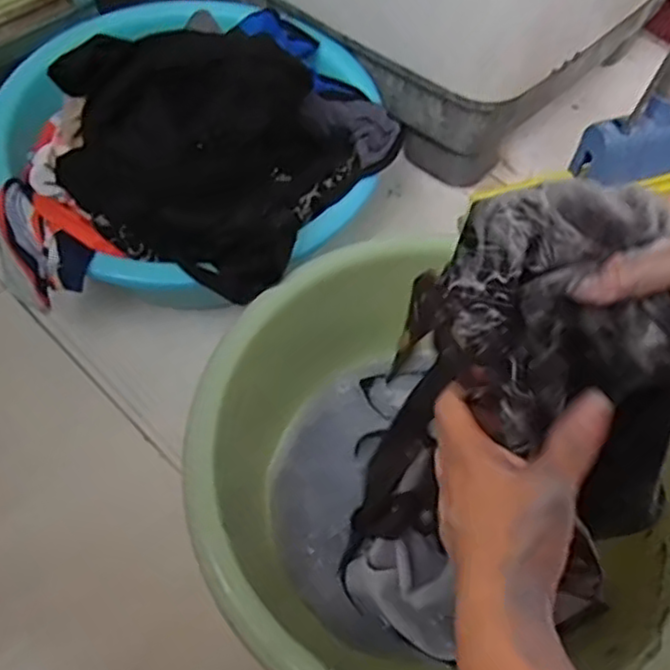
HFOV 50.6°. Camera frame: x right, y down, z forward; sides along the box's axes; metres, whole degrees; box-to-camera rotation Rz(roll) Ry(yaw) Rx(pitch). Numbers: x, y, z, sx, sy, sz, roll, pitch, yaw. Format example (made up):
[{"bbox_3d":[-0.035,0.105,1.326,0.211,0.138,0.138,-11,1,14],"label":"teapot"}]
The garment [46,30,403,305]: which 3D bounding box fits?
[{"bbox_3d":[-0.097,-0.186,0.604,0.227,0.105,0.235,32,64,16],"label":"garment"}]

